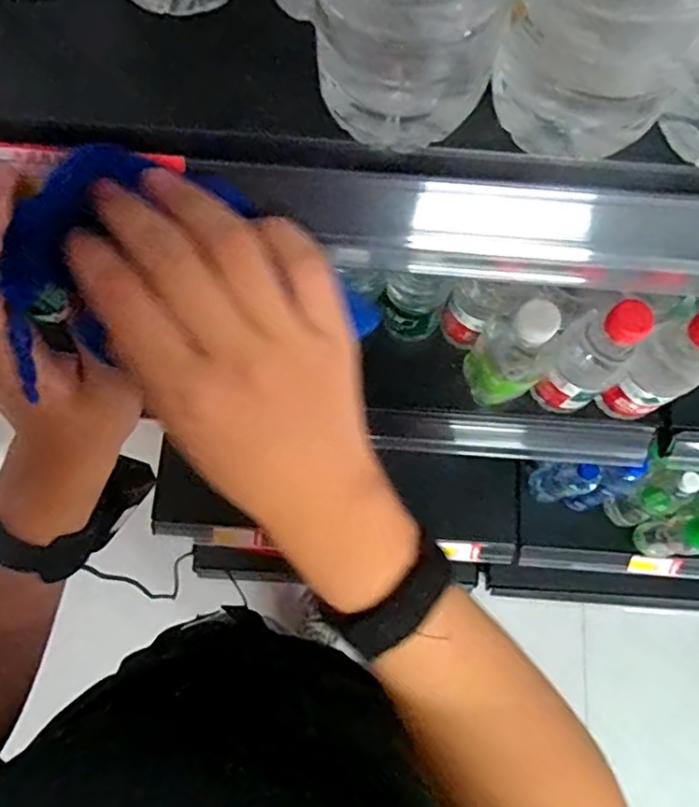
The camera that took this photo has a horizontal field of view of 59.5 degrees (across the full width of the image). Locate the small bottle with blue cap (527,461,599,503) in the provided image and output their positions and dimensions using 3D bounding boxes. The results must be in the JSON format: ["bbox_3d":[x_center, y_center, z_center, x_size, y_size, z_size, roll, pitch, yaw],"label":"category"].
[{"bbox_3d":[0.378,0.126,1.046,0.071,0.223,0.071,0,74,0],"label":"small bottle with blue cap"}]

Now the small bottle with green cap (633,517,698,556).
[{"bbox_3d":[0.550,0.227,1.038,0.060,0.186,0.057,0,74,0],"label":"small bottle with green cap"}]

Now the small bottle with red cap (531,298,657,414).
[{"bbox_3d":[0.207,-0.034,0.538,0.060,0.175,0.059,0,74,0],"label":"small bottle with red cap"}]

